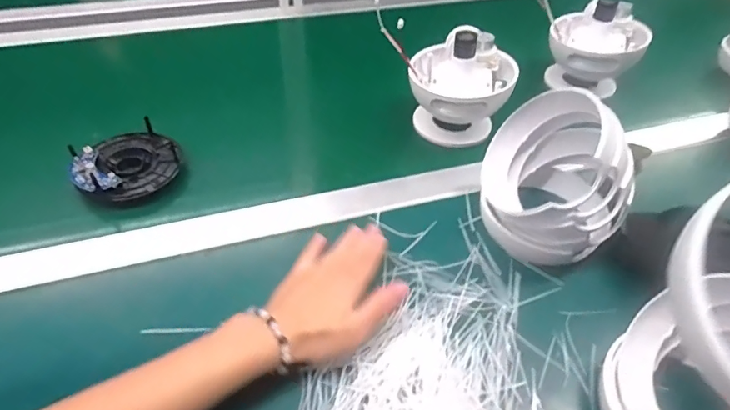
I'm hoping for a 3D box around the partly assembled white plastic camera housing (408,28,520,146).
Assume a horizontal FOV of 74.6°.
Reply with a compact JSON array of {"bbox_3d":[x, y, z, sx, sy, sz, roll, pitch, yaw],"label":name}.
[{"bbox_3d":[0.109,-0.133,0.555,0.114,0.128,0.102,11,46,10],"label":"partly assembled white plastic camera housing"}]

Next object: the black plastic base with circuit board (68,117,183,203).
[{"bbox_3d":[-0.242,-0.037,0.492,0.098,0.046,0.091,-33,54,-29],"label":"black plastic base with circuit board"}]

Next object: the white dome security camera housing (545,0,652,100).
[{"bbox_3d":[0.299,-0.202,0.629,0.111,0.121,0.092,23,49,21],"label":"white dome security camera housing"}]

